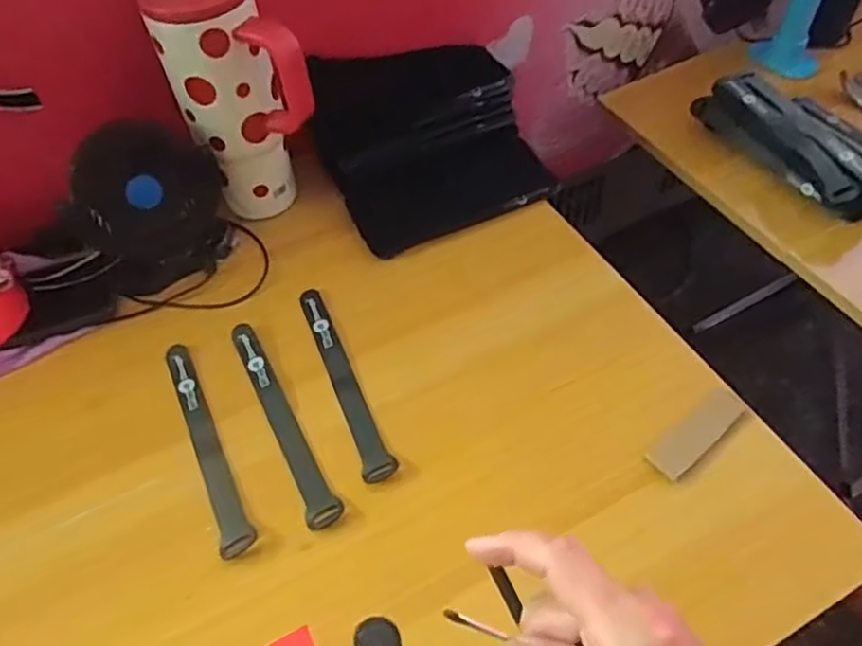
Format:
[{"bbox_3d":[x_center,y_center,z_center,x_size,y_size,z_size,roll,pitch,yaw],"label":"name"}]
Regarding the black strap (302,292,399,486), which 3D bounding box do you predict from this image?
[{"bbox_3d":[-0.072,0.042,0.532,0.024,0.004,0.190,-22,55,-12],"label":"black strap"}]

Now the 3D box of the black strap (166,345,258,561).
[{"bbox_3d":[-0.170,0.088,0.503,0.022,0.007,0.190,-23,55,-13],"label":"black strap"}]

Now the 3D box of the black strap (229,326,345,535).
[{"bbox_3d":[-0.114,0.070,0.509,0.024,0.005,0.190,-24,55,-13],"label":"black strap"}]

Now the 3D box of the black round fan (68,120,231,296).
[{"bbox_3d":[-0.241,-0.104,0.578,0.123,0.125,0.072,-23,55,-13],"label":"black round fan"}]

